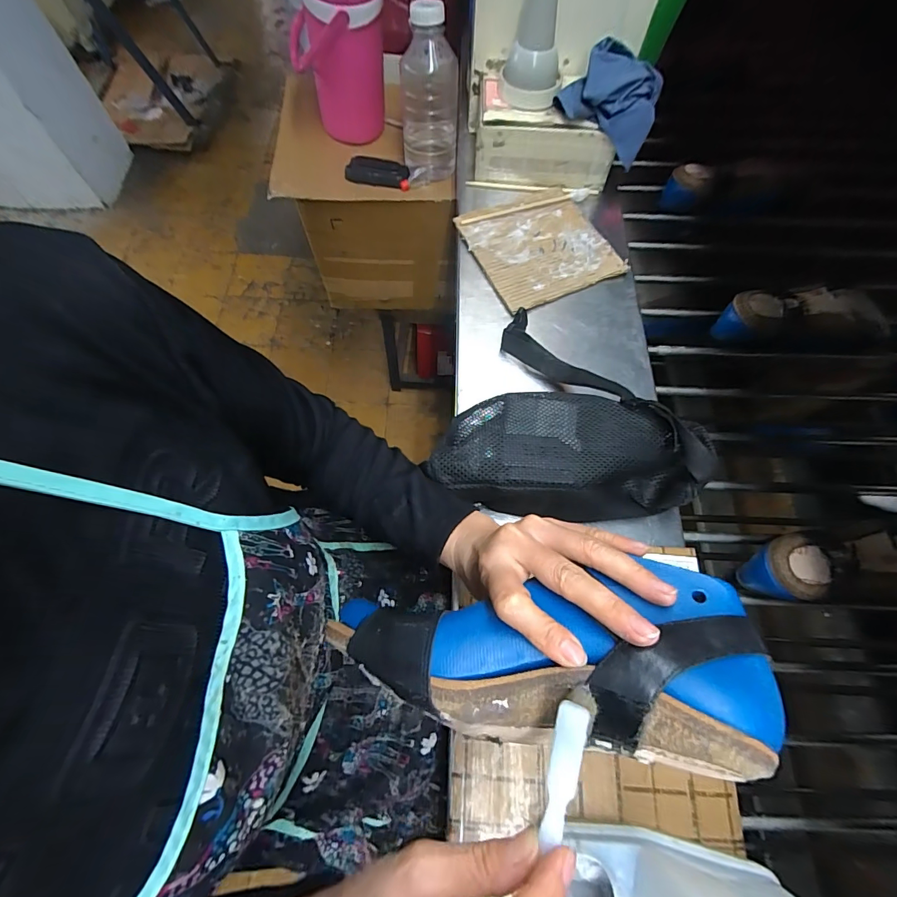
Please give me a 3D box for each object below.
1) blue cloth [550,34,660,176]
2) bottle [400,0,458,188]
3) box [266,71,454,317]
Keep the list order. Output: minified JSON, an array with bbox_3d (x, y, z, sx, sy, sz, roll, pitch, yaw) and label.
[{"bbox_3d":[0.208,-0.455,0.561,0.126,0.082,0.085,17,68,6],"label":"blue cloth"},{"bbox_3d":[-0.028,-0.542,0.679,0.091,0.209,0.093,-5,67,-3],"label":"bottle"},{"bbox_3d":[-0.154,-0.504,0.909,0.311,0.304,0.289,0,67,-1],"label":"box"}]

